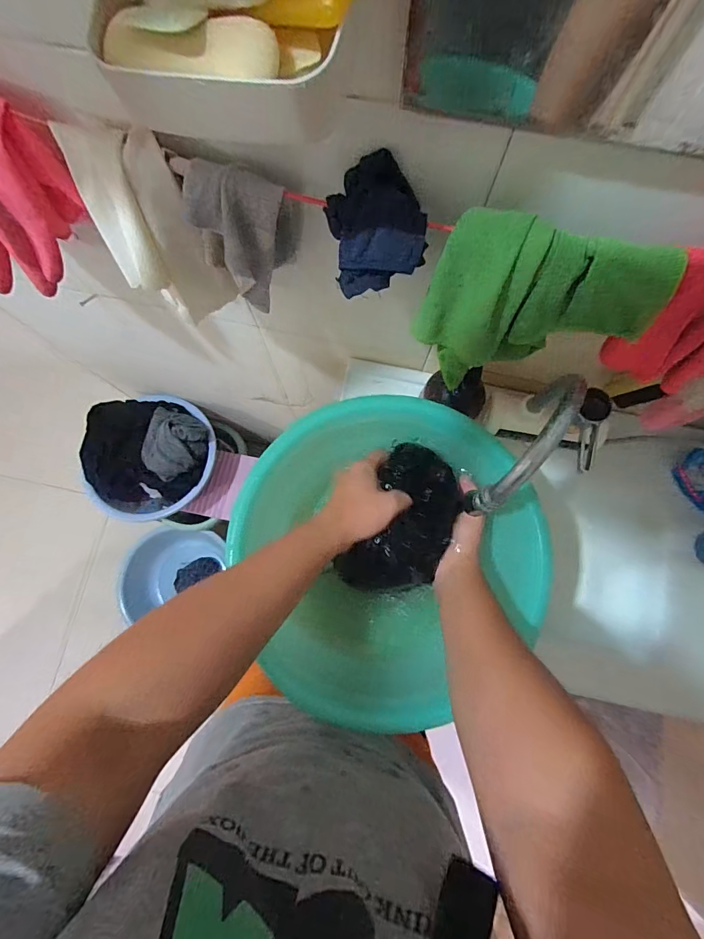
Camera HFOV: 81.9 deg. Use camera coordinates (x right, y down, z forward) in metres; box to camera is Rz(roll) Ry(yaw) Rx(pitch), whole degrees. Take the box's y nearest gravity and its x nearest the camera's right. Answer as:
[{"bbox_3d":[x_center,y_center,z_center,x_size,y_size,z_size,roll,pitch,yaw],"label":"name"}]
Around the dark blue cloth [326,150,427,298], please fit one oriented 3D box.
[{"bbox_3d":[0.018,-0.181,0.320,0.072,0.073,0.075,-4,79,0],"label":"dark blue cloth"}]

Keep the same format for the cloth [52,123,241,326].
[{"bbox_3d":[-0.175,-0.207,0.354,0.079,0.130,0.099,-34,81,-5],"label":"cloth"}]

